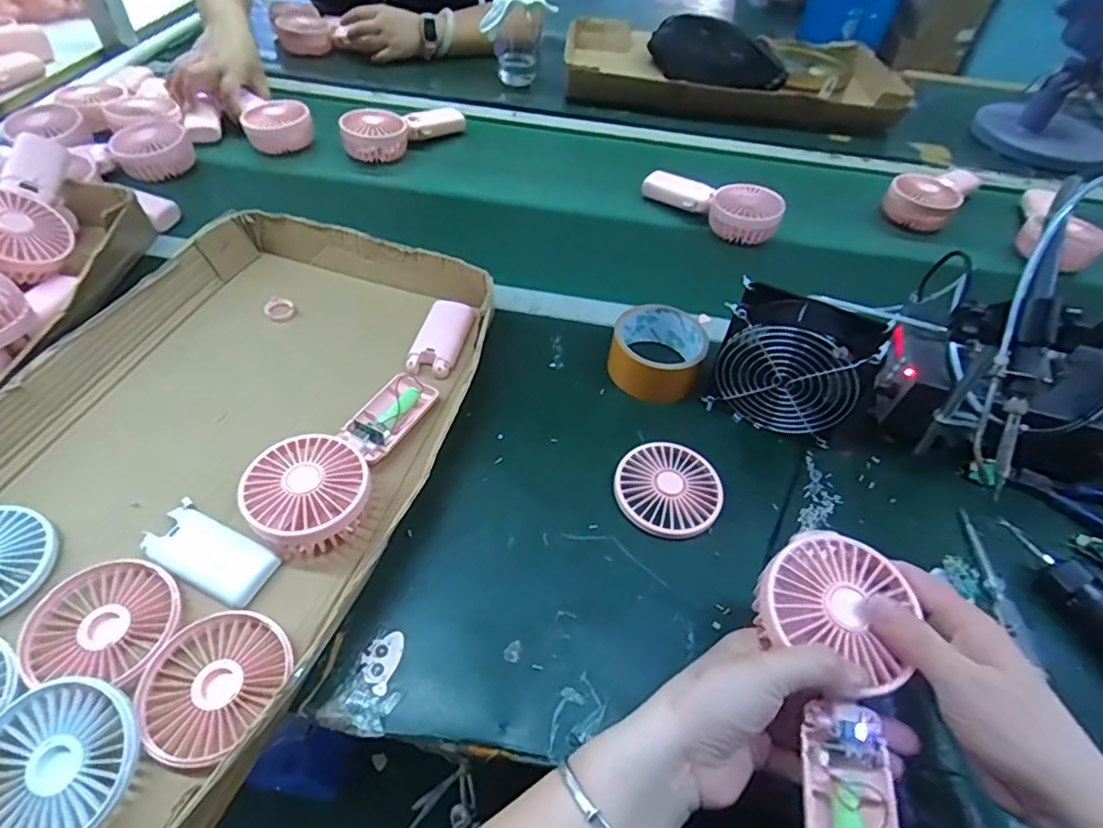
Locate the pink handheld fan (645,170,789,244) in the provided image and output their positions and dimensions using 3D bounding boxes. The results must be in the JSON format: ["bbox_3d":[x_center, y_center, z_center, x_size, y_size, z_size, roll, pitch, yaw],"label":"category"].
[{"bbox_3d":[0.203,-0.269,0.751,0.179,0.053,0.066,22,52,13],"label":"pink handheld fan"}]

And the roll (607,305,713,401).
[{"bbox_3d":[0.103,-0.060,0.568,0.086,0.046,0.084,3,50,-3],"label":"roll"}]

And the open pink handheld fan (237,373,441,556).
[{"bbox_3d":[-0.164,0.026,0.467,0.084,0.041,0.185,18,51,9],"label":"open pink handheld fan"}]

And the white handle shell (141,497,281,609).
[{"bbox_3d":[-0.246,0.099,0.418,0.092,0.010,0.043,24,52,14],"label":"white handle shell"}]

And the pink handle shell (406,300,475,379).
[{"bbox_3d":[-0.106,-0.074,0.565,0.046,0.015,0.091,10,50,3],"label":"pink handle shell"}]

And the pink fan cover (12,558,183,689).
[{"bbox_3d":[-0.294,0.136,0.384,0.091,0.010,0.079,0,50,-6],"label":"pink fan cover"}]

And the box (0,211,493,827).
[{"bbox_3d":[-0.264,0.027,0.456,0.329,0.058,0.521,14,50,6],"label":"box"}]

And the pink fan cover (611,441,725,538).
[{"bbox_3d":[0.098,0.063,0.490,0.087,0.014,0.087,29,54,18],"label":"pink fan cover"}]

